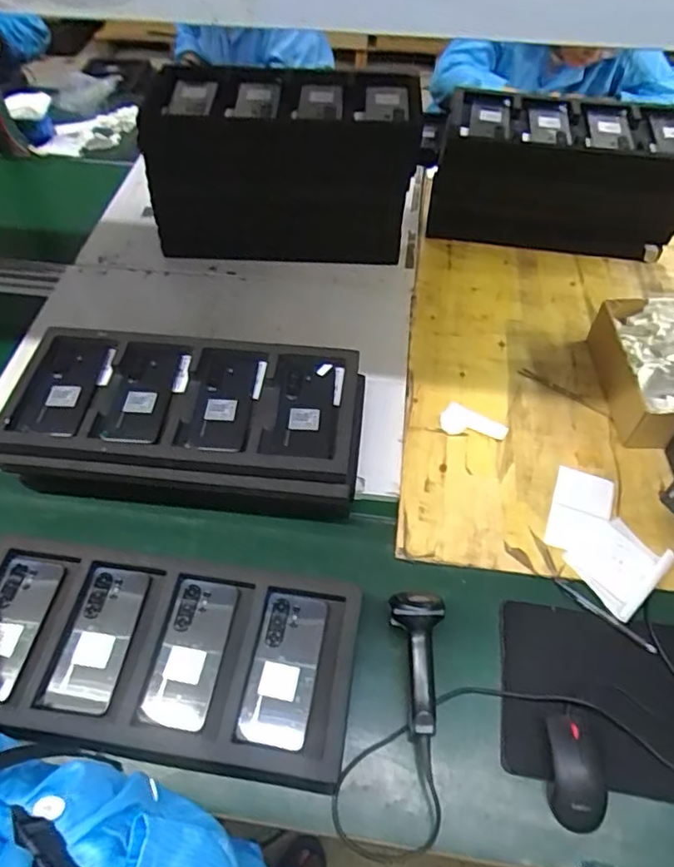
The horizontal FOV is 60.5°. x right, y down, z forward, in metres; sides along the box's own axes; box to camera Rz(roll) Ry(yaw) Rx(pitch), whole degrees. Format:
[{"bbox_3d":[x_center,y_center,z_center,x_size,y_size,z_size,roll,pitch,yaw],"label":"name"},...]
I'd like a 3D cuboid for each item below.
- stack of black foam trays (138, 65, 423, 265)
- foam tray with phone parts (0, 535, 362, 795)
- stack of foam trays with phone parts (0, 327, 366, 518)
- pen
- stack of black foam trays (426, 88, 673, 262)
[{"bbox_3d":[-0.104,-0.534,1.163,0.511,0.273,0.261,3,55,4],"label":"stack of black foam trays"},{"bbox_3d":[-0.220,0.271,0.708,0.467,0.049,0.230,10,55,7],"label":"foam tray with phone parts"},{"bbox_3d":[-0.215,-0.009,0.867,0.498,0.142,0.252,4,55,5],"label":"stack of foam trays with phone parts"},{"bbox_3d":[0.351,0.239,0.759,0.139,0.007,0.013,37,63,25],"label":"pen"},{"bbox_3d":[0.450,-0.529,1.184,0.476,0.224,0.205,12,56,10],"label":"stack of black foam trays"}]

